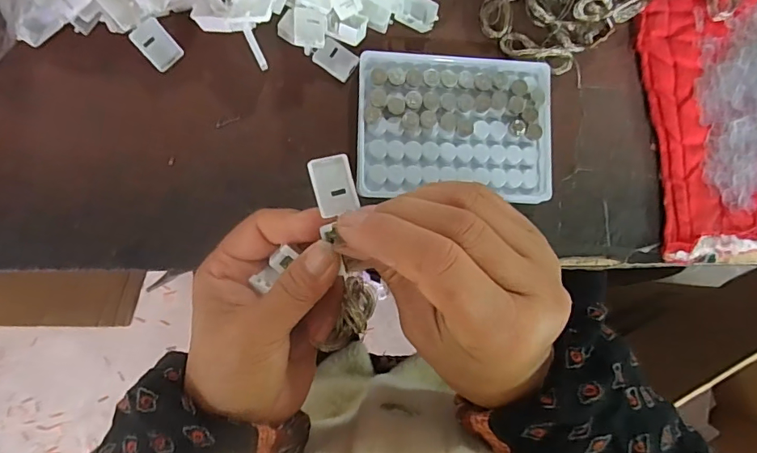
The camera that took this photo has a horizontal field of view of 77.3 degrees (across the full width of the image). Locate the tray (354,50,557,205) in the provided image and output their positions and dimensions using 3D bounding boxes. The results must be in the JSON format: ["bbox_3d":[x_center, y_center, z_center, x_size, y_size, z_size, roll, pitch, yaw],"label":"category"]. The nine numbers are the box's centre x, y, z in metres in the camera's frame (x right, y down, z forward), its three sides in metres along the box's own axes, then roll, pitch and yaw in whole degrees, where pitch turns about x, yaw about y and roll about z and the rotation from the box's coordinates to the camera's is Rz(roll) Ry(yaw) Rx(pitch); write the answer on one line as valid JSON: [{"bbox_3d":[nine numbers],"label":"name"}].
[{"bbox_3d":[0.051,-0.067,0.320,0.129,0.020,0.094,2,88,-8],"label":"tray"}]

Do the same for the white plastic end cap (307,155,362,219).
[{"bbox_3d":[-0.021,-0.019,0.221,0.021,0.007,0.026,-16,95,-32],"label":"white plastic end cap"}]

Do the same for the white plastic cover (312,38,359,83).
[{"bbox_3d":[-0.028,-0.111,0.314,0.027,0.008,0.020,32,84,-6],"label":"white plastic cover"}]

